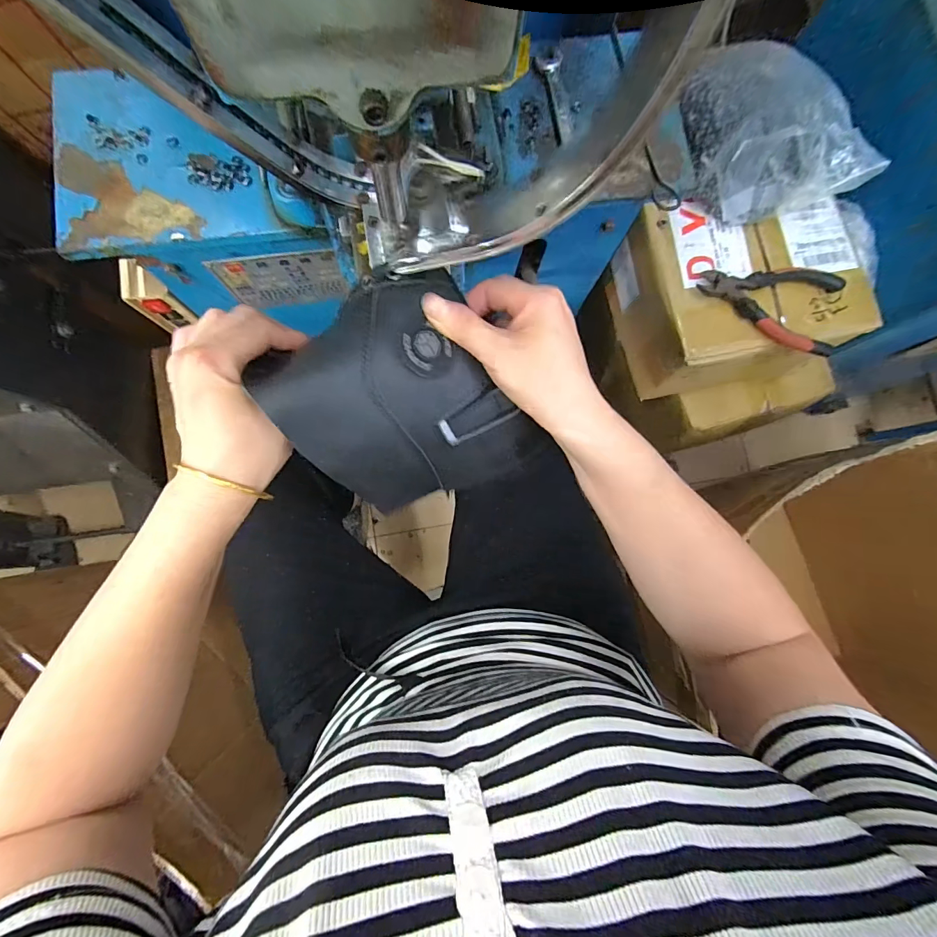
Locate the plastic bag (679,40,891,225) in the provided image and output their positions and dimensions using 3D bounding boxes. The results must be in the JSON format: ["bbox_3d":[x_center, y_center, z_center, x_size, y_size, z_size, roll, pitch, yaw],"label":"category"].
[{"bbox_3d":[0.298,-0.357,0.446,0.160,0.071,0.193,-13,83,-5],"label":"plastic bag"}]

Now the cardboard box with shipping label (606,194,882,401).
[{"bbox_3d":[0.321,-0.209,0.517,0.235,0.119,0.182,-13,83,-5],"label":"cardboard box with shipping label"}]

